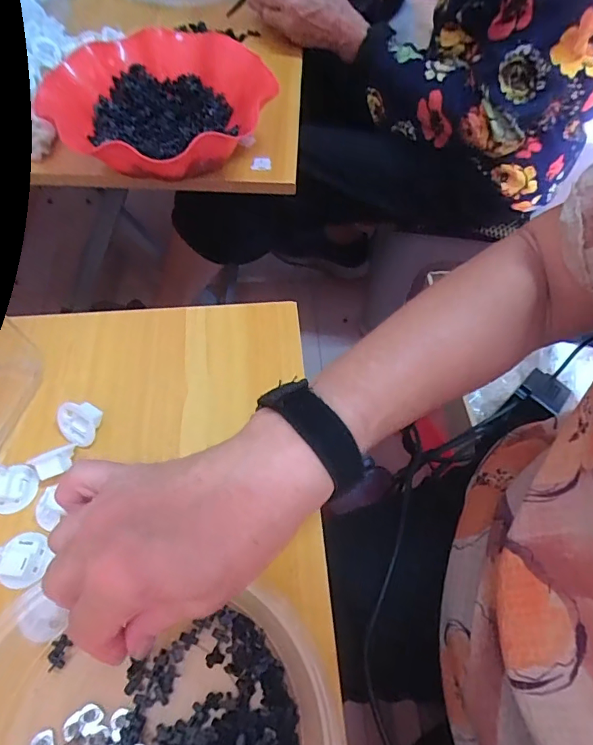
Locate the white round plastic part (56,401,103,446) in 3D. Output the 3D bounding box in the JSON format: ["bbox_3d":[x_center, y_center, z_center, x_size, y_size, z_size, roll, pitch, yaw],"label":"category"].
[{"bbox_3d":[-0.155,0.035,0.338,0.029,0.010,0.029,1,102,5],"label":"white round plastic part"}]

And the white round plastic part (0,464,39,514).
[{"bbox_3d":[-0.189,0.078,0.315,0.030,0.016,0.027,-11,59,-9],"label":"white round plastic part"}]

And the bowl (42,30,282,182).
[{"bbox_3d":[-0.125,-0.275,0.502,0.192,0.067,0.210,1,57,-1],"label":"bowl"}]

